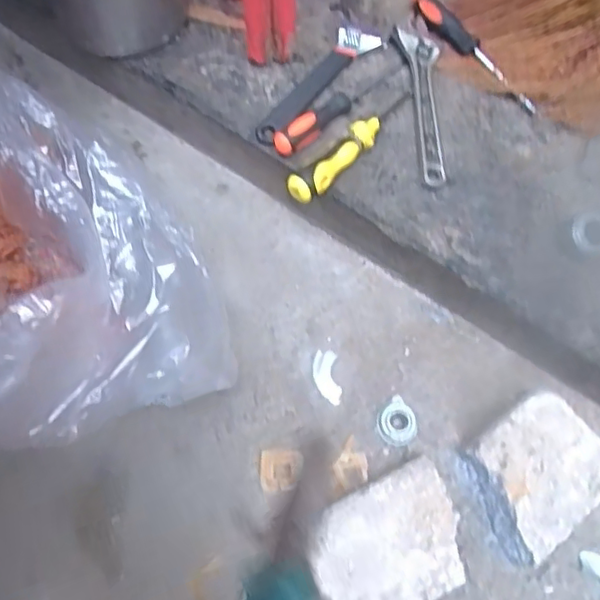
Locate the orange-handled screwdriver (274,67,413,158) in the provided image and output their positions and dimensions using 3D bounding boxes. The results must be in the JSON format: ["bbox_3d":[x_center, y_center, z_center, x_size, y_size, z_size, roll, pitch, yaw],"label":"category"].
[{"bbox_3d":[0.041,-0.199,0.594,0.165,0.022,0.025,-39,76,-15],"label":"orange-handled screwdriver"}]

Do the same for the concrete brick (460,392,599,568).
[{"bbox_3d":[0.218,0.161,0.561,0.122,0.053,0.107,-35,75,-12],"label":"concrete brick"}]

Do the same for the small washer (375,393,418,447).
[{"bbox_3d":[0.097,0.123,0.593,0.042,0.012,0.040,0,71,0],"label":"small washer"}]

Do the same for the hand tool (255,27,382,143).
[{"bbox_3d":[0.016,-0.227,0.624,0.042,0.011,0.172,40,73,11],"label":"hand tool"}]

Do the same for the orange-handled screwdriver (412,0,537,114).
[{"bbox_3d":[0.181,-0.261,0.620,0.021,0.028,0.174,-42,77,-16],"label":"orange-handled screwdriver"}]

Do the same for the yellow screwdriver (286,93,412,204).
[{"bbox_3d":[0.053,-0.152,0.578,0.025,0.030,0.171,42,73,12],"label":"yellow screwdriver"}]

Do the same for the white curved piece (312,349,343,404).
[{"bbox_3d":[0.027,0.079,0.607,0.026,0.004,0.055,-6,71,-3],"label":"white curved piece"}]

